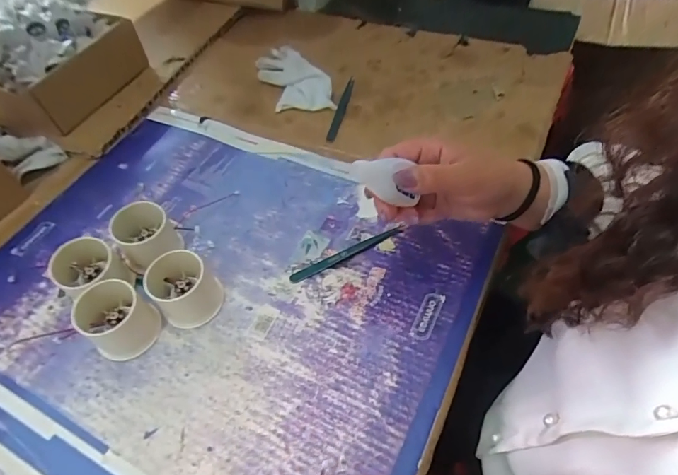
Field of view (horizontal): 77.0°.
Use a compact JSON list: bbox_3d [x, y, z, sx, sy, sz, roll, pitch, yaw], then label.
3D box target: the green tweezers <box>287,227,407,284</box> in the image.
[{"bbox_3d":[0.008,0.015,0.419,0.121,0.006,0.011,-24,56,-13],"label":"green tweezers"}]

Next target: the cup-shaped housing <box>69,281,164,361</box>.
[{"bbox_3d":[-0.196,0.069,0.372,0.060,0.047,0.056,35,64,26],"label":"cup-shaped housing"}]

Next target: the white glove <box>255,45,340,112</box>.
[{"bbox_3d":[-0.064,-0.217,0.578,0.074,0.028,0.143,-21,55,-10],"label":"white glove"}]

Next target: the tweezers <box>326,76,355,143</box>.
[{"bbox_3d":[0.006,-0.173,0.552,0.014,0.013,0.132,9,55,11],"label":"tweezers"}]

